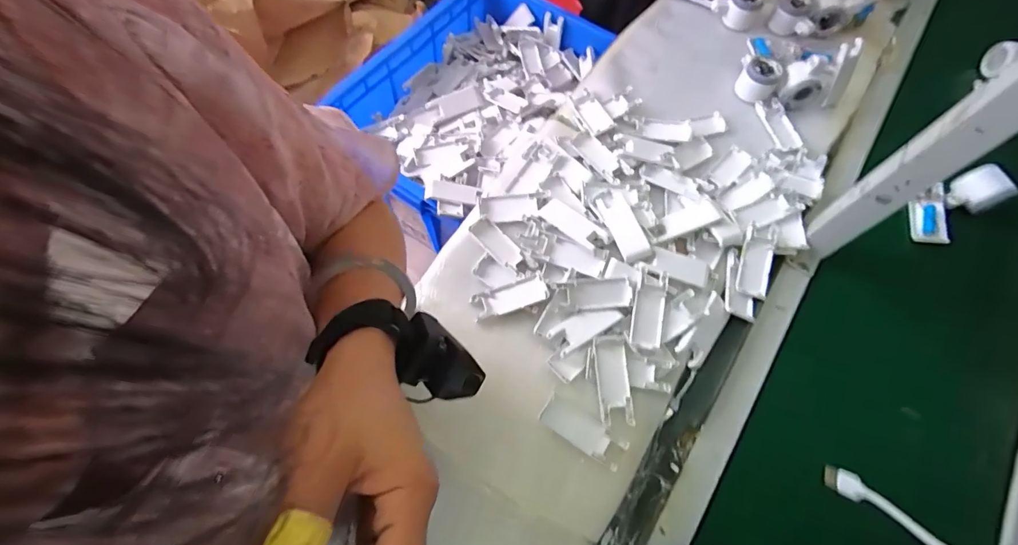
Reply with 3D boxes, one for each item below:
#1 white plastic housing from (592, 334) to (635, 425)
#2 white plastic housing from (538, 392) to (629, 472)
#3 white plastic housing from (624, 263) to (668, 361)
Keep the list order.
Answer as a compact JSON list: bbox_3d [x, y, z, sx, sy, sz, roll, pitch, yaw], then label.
[{"bbox_3d":[0.127,0.129,0.551,0.041,0.016,0.104,-3,67,-4],"label":"white plastic housing"},{"bbox_3d":[0.086,0.188,0.535,0.102,0.009,0.038,33,70,11],"label":"white plastic housing"},{"bbox_3d":[0.178,0.050,0.578,0.042,0.015,0.111,16,68,4],"label":"white plastic housing"}]

